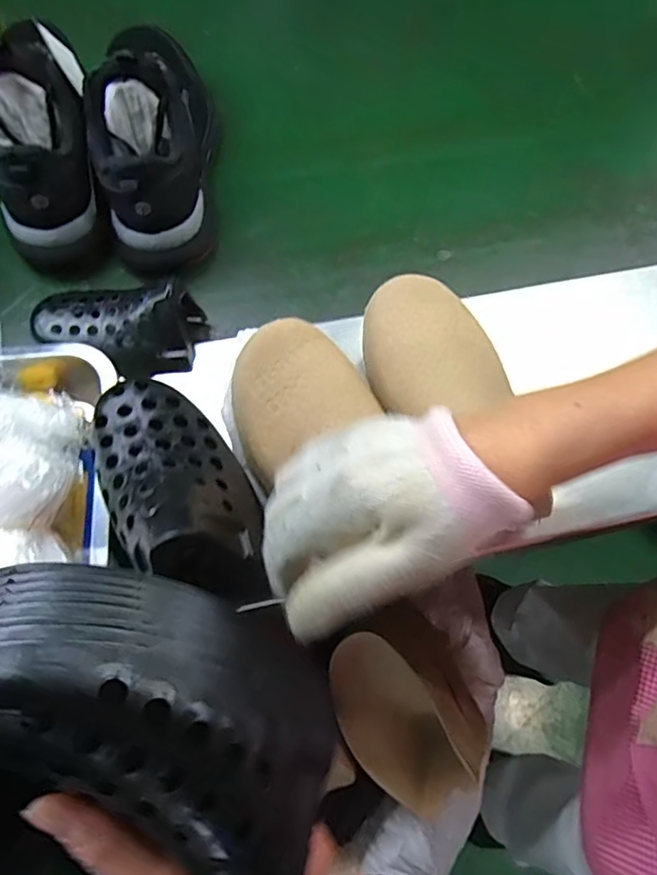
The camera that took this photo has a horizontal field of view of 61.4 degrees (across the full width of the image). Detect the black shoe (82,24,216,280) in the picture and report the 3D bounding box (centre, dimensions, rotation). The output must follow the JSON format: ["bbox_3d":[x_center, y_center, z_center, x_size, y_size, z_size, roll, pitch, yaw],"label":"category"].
[{"bbox_3d":[-0.171,-0.317,0.554,0.100,0.129,0.280,-2,67,-4],"label":"black shoe"}]

